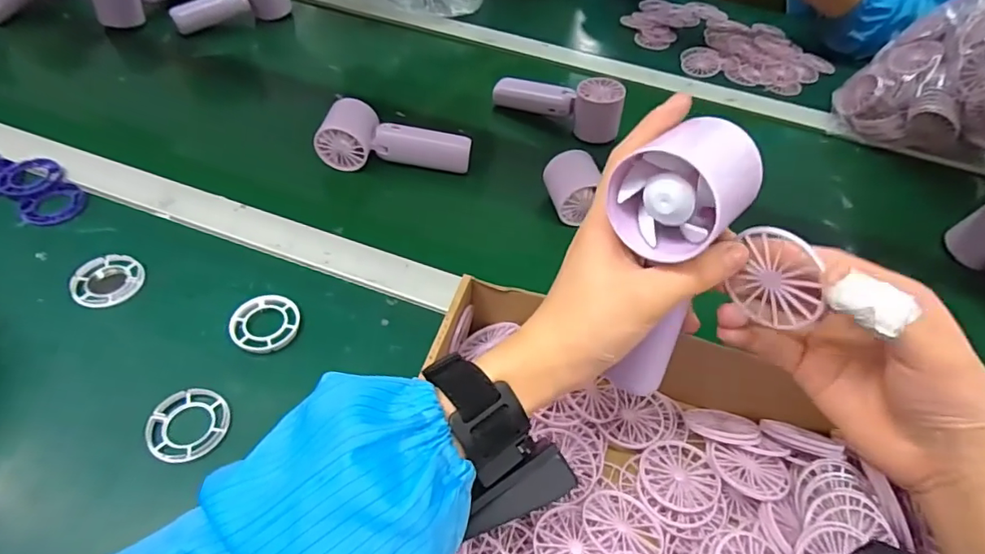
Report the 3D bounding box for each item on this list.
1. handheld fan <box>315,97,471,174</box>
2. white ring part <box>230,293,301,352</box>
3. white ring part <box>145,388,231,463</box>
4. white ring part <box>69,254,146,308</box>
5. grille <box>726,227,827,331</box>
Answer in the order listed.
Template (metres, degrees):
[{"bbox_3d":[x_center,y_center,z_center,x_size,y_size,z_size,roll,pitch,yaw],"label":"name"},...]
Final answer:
[{"bbox_3d":[-0.101,-0.143,0.556,0.153,0.055,0.042,6,52,1],"label":"handheld fan"},{"bbox_3d":[-0.183,0.036,0.429,0.051,0.007,0.051,2,52,-2],"label":"white ring part"},{"bbox_3d":[-0.211,0.103,0.373,0.050,0.010,0.051,2,52,-2],"label":"white ring part"},{"bbox_3d":[-0.322,0.003,0.446,0.049,0.007,0.049,2,52,-2],"label":"white ring part"},{"bbox_3d":[0.134,0.000,0.254,0.008,0.046,0.044,-29,59,-24],"label":"grille"}]

